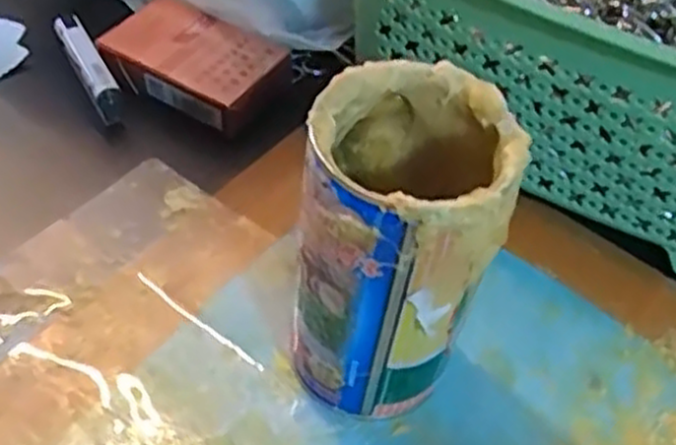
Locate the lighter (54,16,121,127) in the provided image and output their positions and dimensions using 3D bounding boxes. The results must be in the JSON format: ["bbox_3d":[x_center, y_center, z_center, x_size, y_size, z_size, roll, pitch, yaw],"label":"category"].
[{"bbox_3d":[-0.131,-0.081,0.411,0.014,0.021,0.068,-21,54,-23],"label":"lighter"}]

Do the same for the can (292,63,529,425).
[{"bbox_3d":[0.020,0.013,0.279,0.062,0.124,0.066,3,48,-3],"label":"can"}]

